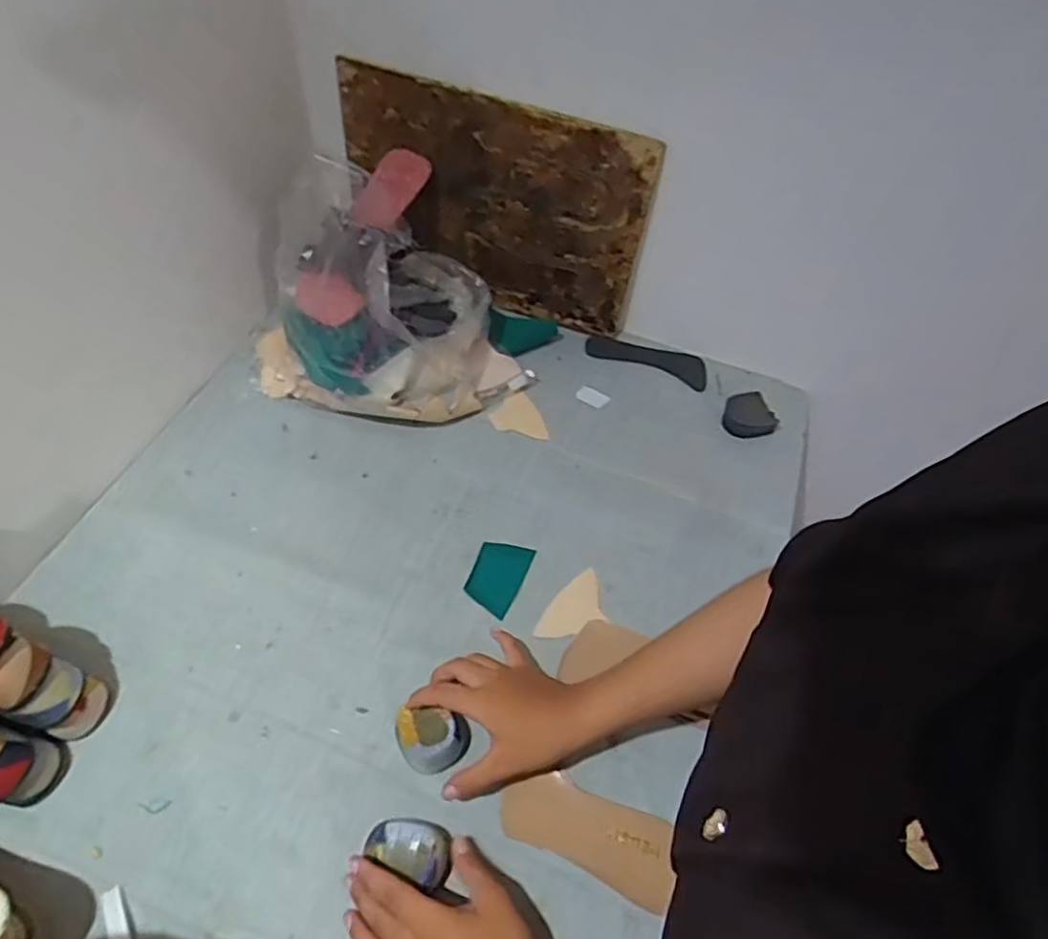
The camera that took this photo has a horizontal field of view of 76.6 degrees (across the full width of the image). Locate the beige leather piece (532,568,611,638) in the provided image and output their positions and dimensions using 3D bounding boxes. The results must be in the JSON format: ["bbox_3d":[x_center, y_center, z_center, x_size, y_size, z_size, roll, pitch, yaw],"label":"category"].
[{"bbox_3d":[0.043,0.135,0.653,0.075,0.011,0.053,-19,66,-7],"label":"beige leather piece"}]

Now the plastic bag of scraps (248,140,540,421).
[{"bbox_3d":[-0.159,-0.179,0.736,0.254,0.214,0.243,-35,64,-24],"label":"plastic bag of scraps"}]

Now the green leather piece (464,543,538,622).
[{"bbox_3d":[-0.027,0.107,0.675,0.051,0.004,0.079,25,58,3],"label":"green leather piece"}]

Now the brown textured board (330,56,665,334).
[{"bbox_3d":[-0.040,-0.306,0.806,0.368,0.277,0.020,20,56,9],"label":"brown textured board"}]

